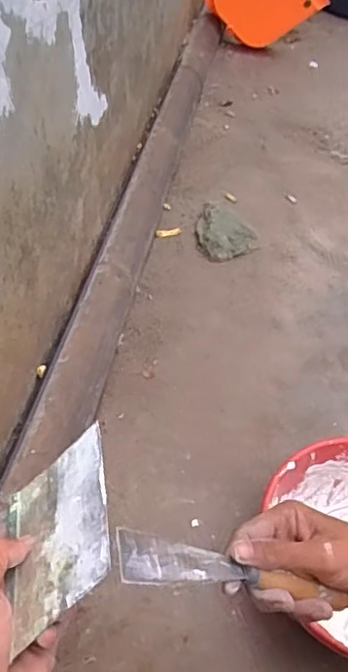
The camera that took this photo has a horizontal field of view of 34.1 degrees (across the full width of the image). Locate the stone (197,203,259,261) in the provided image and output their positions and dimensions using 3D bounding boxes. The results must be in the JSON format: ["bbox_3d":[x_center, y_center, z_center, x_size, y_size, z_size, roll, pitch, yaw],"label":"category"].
[{"bbox_3d":[0.096,-0.214,1.118,0.117,0.046,0.144,-16,52,-19],"label":"stone"}]

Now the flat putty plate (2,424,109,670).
[{"bbox_3d":[-0.069,0.112,0.334,0.005,0.083,0.113,38,14,-28],"label":"flat putty plate"}]

